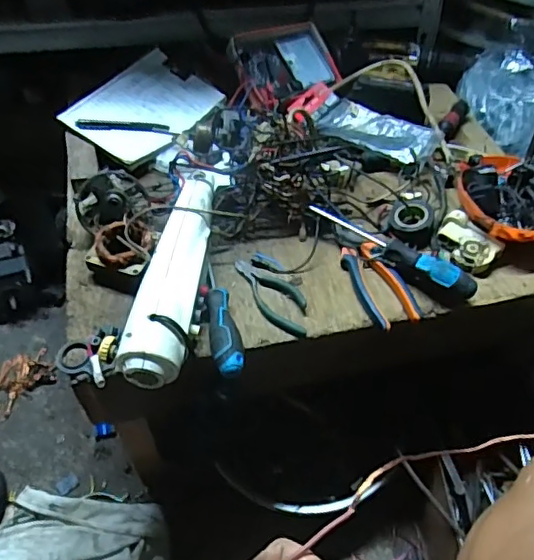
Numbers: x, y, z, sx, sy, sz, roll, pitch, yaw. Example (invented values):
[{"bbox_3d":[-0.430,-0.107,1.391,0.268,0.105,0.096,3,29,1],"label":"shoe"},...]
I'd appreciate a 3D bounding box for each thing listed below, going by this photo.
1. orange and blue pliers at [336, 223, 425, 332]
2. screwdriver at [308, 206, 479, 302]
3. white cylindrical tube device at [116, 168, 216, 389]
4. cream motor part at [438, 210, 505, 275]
[{"bbox_3d":[0.128,-0.010,0.675,0.056,0.024,0.162,-14,50,-12],"label":"orange and blue pliers"},{"bbox_3d":[0.146,-0.039,0.675,0.222,0.030,0.027,33,56,26],"label":"screwdriver"},{"bbox_3d":[-0.101,-0.011,0.644,0.064,0.069,0.290,5,49,5],"label":"white cylindrical tube device"},{"bbox_3d":[0.248,-0.047,0.699,0.047,0.035,0.083,-30,55,-24],"label":"cream motor part"}]

